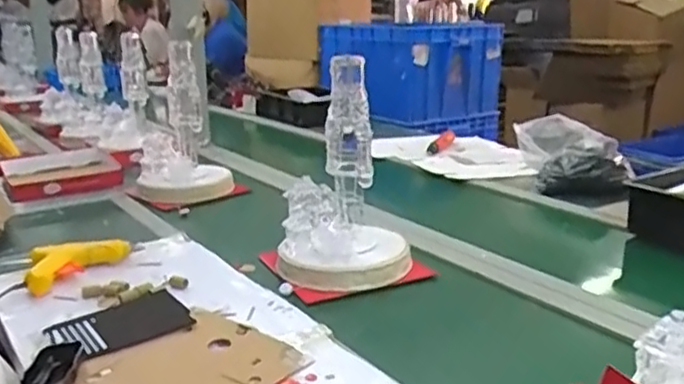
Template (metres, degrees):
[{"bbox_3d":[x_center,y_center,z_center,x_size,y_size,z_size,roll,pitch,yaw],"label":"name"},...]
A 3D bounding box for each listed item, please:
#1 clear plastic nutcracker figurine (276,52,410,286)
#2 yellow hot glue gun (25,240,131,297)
[{"bbox_3d":[0.000,-0.025,1.048,0.199,0.307,0.150,0,16,5],"label":"clear plastic nutcracker figurine"},{"bbox_3d":[-0.409,0.112,1.090,0.158,0.039,0.140,-7,17,-19],"label":"yellow hot glue gun"}]

